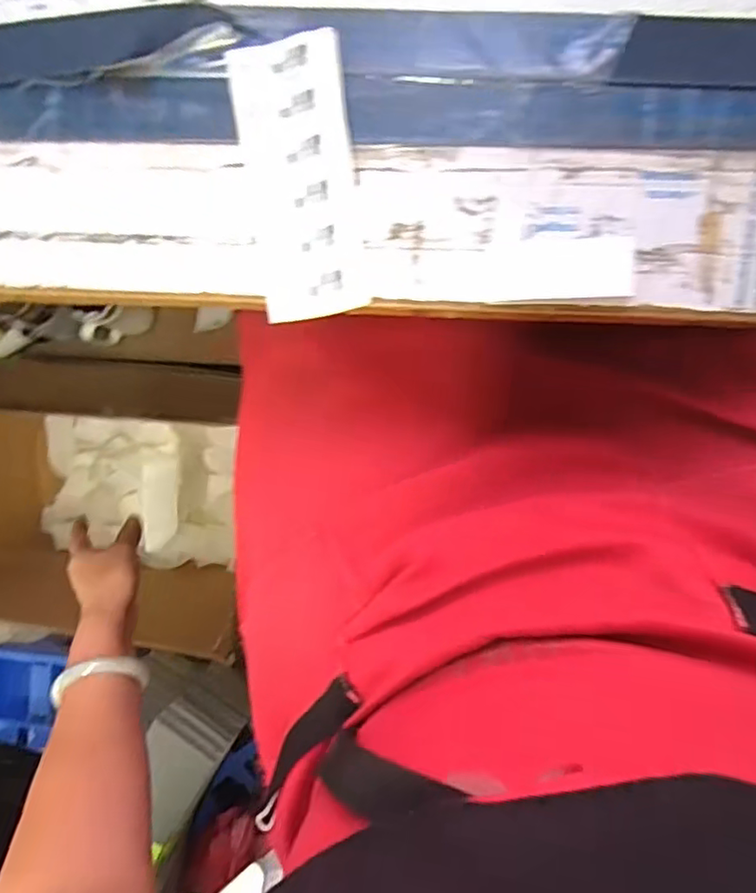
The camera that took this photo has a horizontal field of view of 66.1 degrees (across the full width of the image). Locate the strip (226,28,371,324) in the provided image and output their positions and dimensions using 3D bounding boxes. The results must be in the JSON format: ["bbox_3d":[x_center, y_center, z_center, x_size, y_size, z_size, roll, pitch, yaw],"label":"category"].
[{"bbox_3d":[-0.044,-0.152,0.333,0.063,0.006,0.153,-8,92,6],"label":"strip"}]

